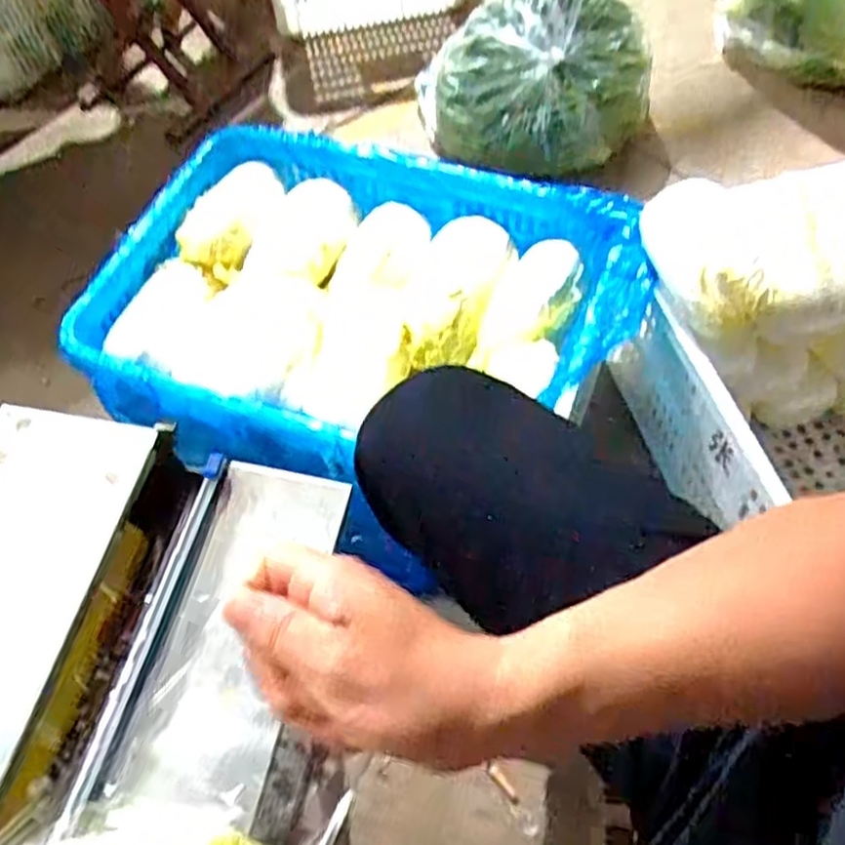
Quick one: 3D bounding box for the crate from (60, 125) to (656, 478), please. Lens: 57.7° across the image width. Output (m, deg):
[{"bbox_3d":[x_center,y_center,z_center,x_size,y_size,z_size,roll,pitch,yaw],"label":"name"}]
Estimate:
[{"bbox_3d":[-0.072,-0.128,0.969,0.631,0.175,0.450,16,61,14],"label":"crate"}]

